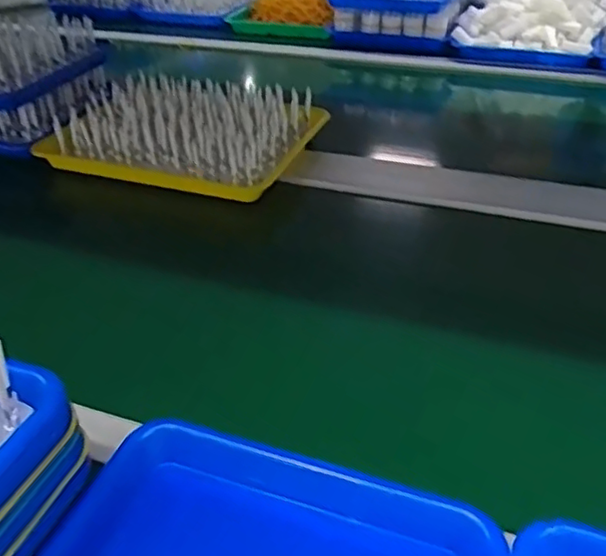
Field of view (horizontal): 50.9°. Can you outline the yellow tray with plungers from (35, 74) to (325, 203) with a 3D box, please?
[{"bbox_3d":[-0.158,-0.193,0.848,0.323,0.065,0.214,10,38,17],"label":"yellow tray with plungers"}]

